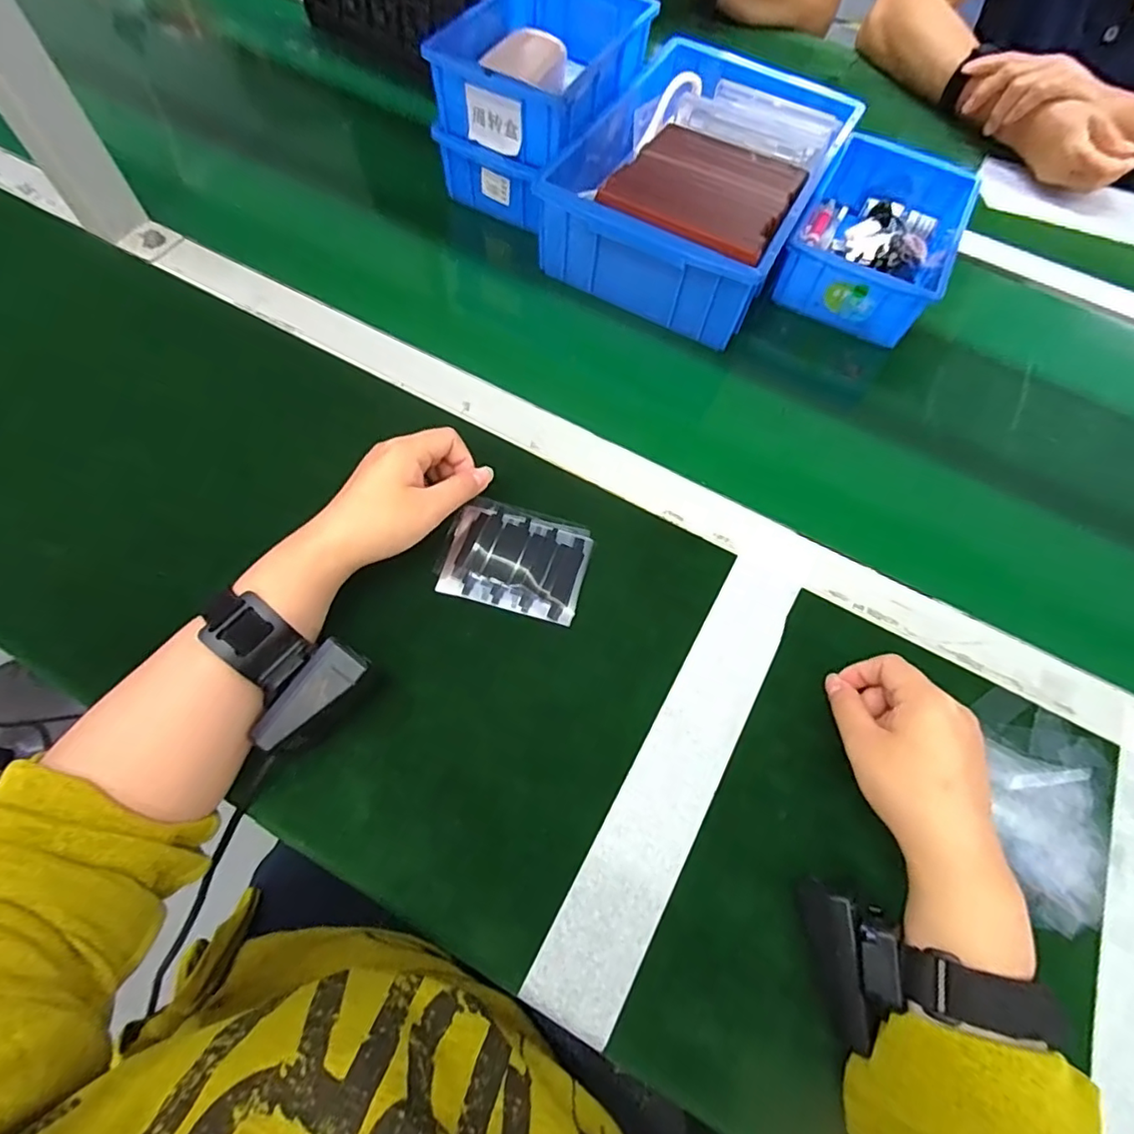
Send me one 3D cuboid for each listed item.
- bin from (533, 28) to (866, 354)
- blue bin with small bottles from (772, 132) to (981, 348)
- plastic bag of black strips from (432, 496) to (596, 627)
[{"bbox_3d":[0.123,-0.364,0.537,0.212,0.084,0.294,28,67,9],"label":"bin"},{"bbox_3d":[0.295,-0.317,0.539,0.126,0.058,0.204,27,67,8],"label":"blue bin with small bottles"},{"bbox_3d":[-0.036,-0.006,0.398,0.100,0.006,0.076,15,65,3],"label":"plastic bag of black strips"}]

